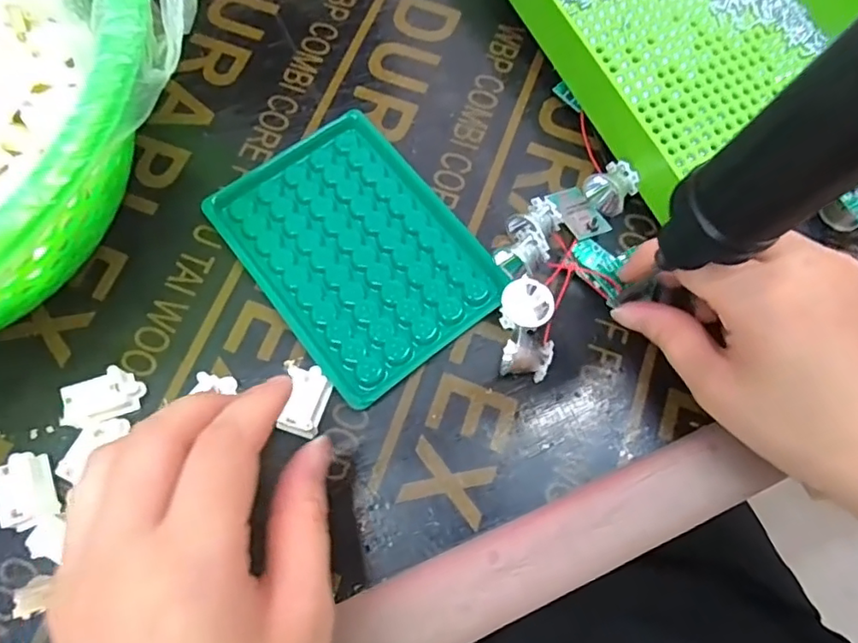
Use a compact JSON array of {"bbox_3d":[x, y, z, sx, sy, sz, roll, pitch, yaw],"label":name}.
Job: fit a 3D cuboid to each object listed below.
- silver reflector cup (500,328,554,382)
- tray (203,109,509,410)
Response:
[{"bbox_3d":[0.043,0.016,0.248,0.020,0.019,0.019,13,71,3],"label":"silver reflector cup"},{"bbox_3d":[-0.035,-0.035,0.268,0.094,0.007,0.126,-36,76,-13],"label":"tray"}]

